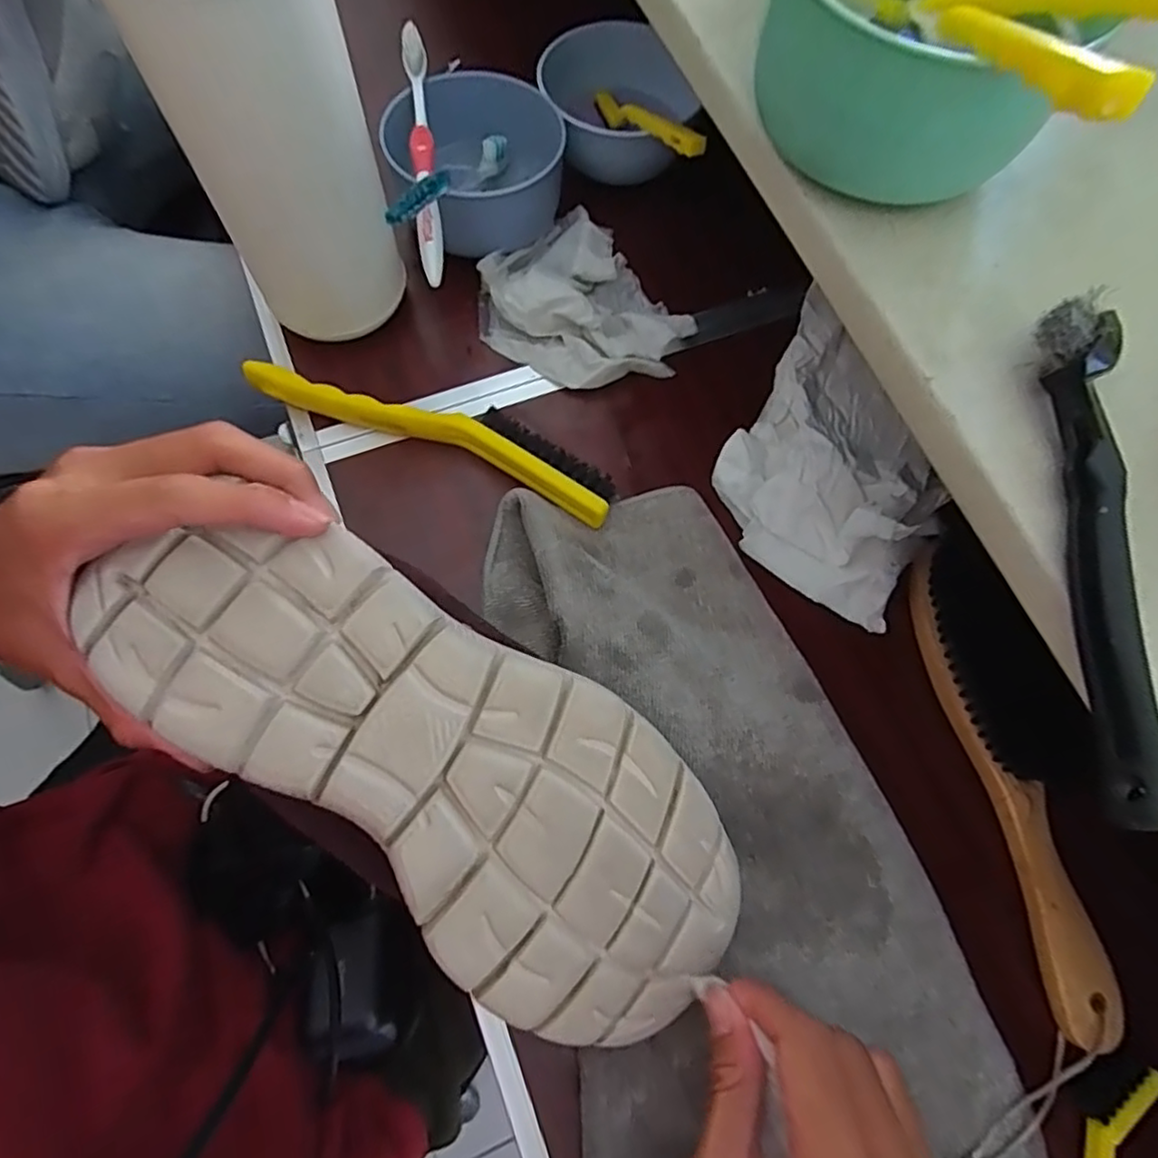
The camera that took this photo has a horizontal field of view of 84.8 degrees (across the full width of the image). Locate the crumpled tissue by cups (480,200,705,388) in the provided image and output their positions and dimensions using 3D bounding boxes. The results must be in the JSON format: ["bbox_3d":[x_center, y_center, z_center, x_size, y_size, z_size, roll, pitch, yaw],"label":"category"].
[{"bbox_3d":[0.000,-0.168,0.393,0.099,0.035,0.121,-42,77,-13],"label":"crumpled tissue by cups"}]

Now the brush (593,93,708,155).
[{"bbox_3d":[0.040,-0.291,0.404,0.015,0.013,0.162,-17,45,-7],"label":"brush"}]

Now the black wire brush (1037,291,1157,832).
[{"bbox_3d":[0.152,-0.014,0.187,0.025,0.021,0.160,8,71,2],"label":"black wire brush"}]

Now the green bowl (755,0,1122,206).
[{"bbox_3d":[0.120,-0.193,0.224,0.098,0.065,0.121,24,72,7],"label":"green bowl"}]

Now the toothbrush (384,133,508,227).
[{"bbox_3d":[-0.071,-0.235,0.371,0.013,0.023,0.177,12,42,3],"label":"toothbrush"}]

